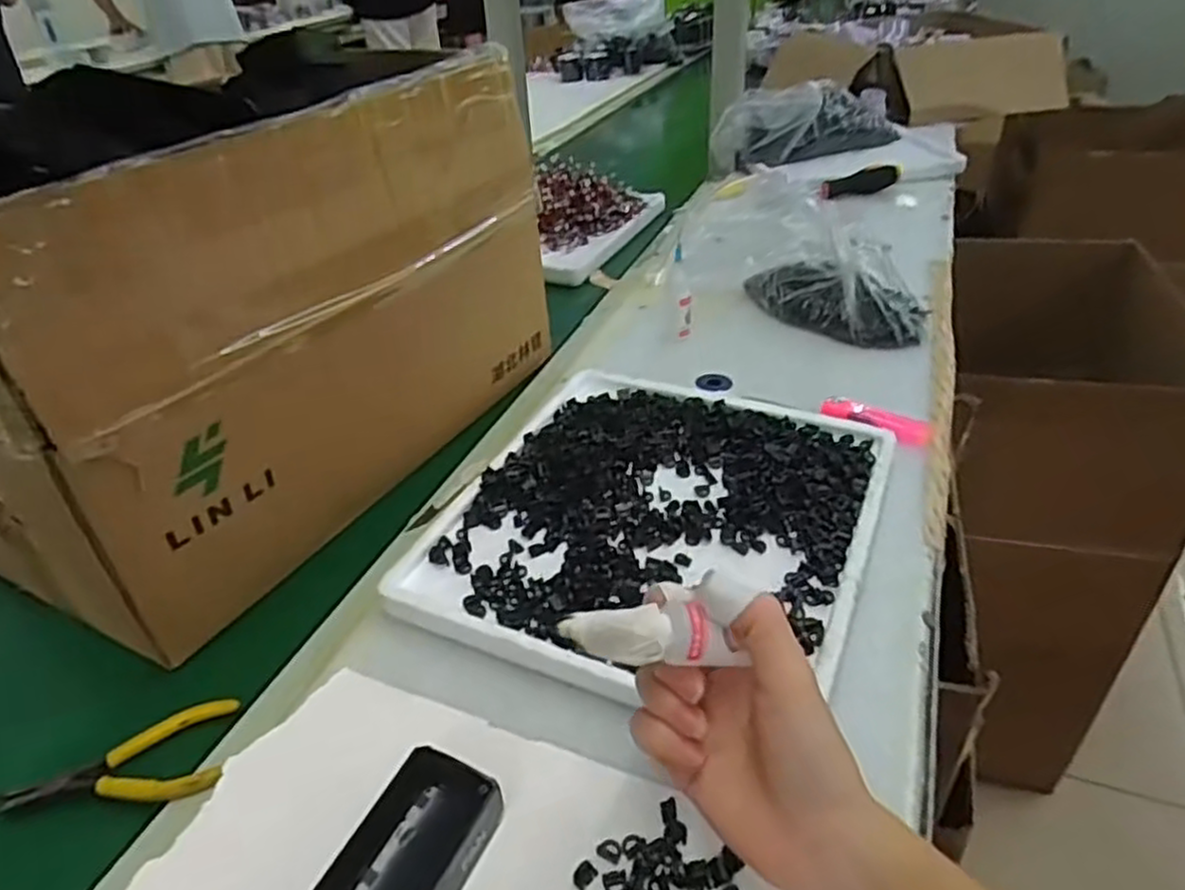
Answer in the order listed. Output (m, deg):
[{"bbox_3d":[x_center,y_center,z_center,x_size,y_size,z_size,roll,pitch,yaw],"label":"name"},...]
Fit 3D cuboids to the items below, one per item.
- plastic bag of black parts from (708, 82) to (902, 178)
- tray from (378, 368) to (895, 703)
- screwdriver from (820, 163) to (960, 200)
[{"bbox_3d":[0.324,-0.478,1.121,0.280,0.108,0.095,-19,37,-19],"label":"plastic bag of black parts"},{"bbox_3d":[0.047,0.047,0.500,0.251,0.034,0.280,14,40,21],"label":"tray"},{"bbox_3d":[0.412,-0.373,1.037,0.215,0.025,0.029,-15,36,-15],"label":"screwdriver"}]

